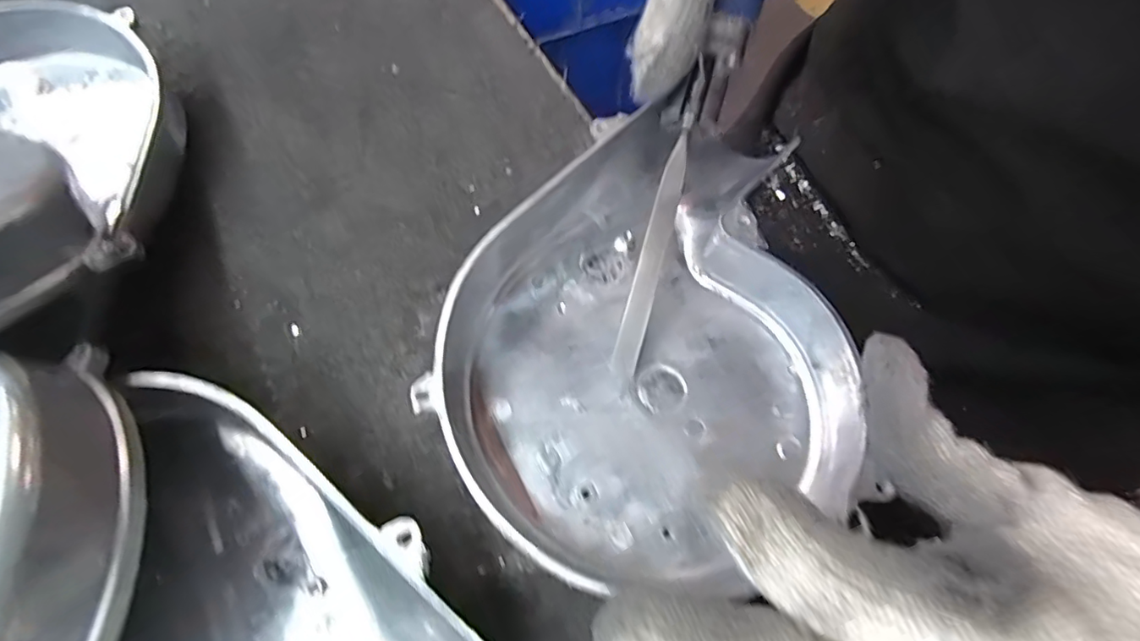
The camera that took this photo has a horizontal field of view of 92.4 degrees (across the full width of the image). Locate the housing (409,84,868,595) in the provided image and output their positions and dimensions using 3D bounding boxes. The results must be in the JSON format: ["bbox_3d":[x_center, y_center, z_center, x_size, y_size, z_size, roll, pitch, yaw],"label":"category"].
[{"bbox_3d":[0.025,-0.001,0.209,0.141,0.033,0.178,-3,64,1],"label":"housing"}]

